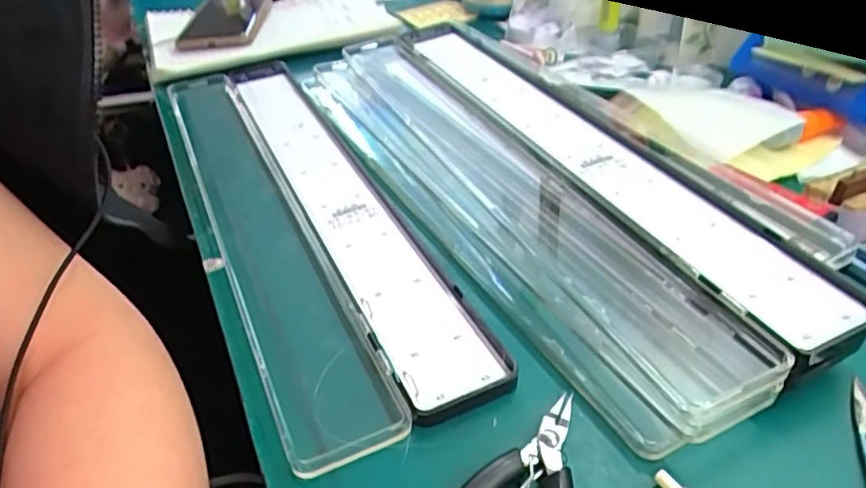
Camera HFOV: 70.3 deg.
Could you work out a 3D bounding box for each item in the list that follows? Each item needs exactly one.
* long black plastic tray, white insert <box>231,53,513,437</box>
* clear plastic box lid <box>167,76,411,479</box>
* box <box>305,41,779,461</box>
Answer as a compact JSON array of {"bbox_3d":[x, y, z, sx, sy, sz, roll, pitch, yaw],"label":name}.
[{"bbox_3d":[-0.071,-0.041,0.420,0.057,0.015,0.398,-20,41,-18],"label":"long black plastic tray, white insert"},{"bbox_3d":[-0.123,-0.022,0.410,0.058,0.017,0.409,-20,41,-18],"label":"clear plastic box lid"},{"bbox_3d":[0.028,-0.041,0.394,0.074,0.034,0.404,-21,41,-19],"label":"box"}]

